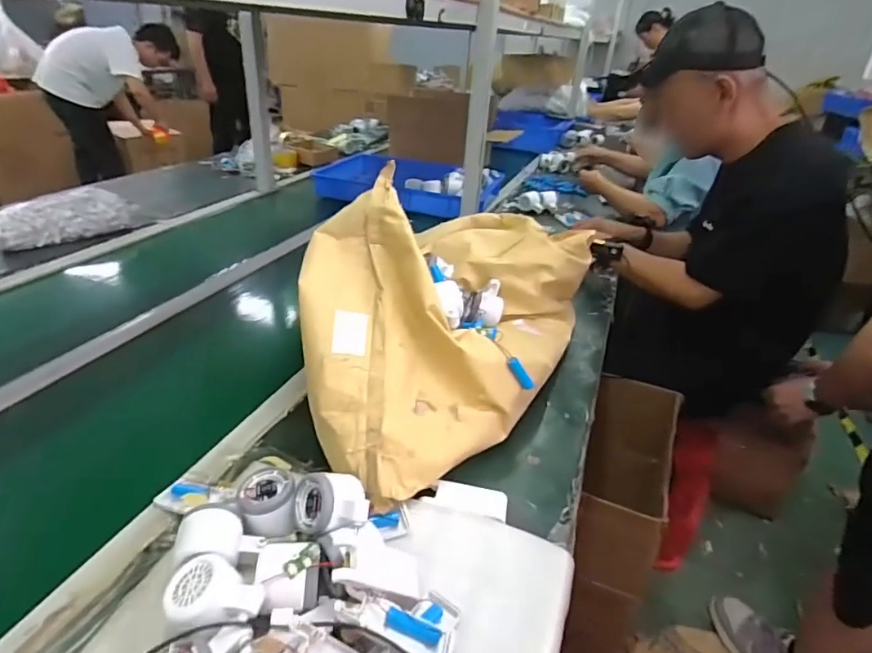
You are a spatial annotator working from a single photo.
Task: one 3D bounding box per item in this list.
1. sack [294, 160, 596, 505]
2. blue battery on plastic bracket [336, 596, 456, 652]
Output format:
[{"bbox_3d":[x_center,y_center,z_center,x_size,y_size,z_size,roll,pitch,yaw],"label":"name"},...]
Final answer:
[{"bbox_3d":[0.017,-0.041,0.759,0.314,0.229,0.592,18,33,22],"label":"sack"},{"bbox_3d":[-0.034,0.260,0.435,0.105,0.018,0.032,26,31,-3],"label":"blue battery on plastic bracket"}]

